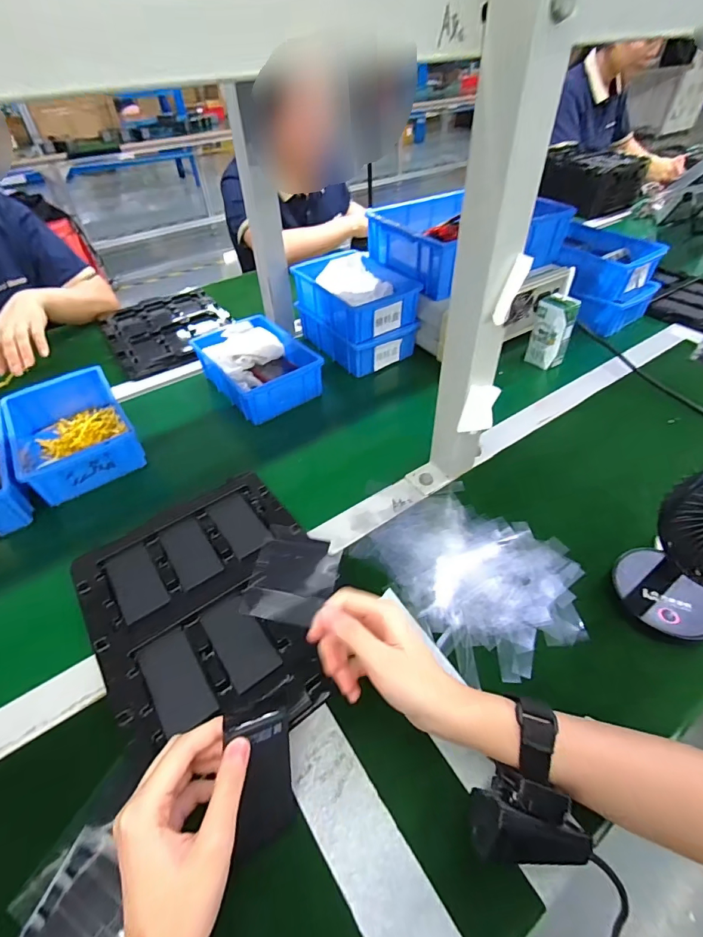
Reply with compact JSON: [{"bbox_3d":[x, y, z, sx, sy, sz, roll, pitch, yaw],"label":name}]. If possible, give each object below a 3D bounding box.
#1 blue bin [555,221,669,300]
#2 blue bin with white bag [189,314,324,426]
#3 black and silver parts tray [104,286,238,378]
[{"bbox_3d":[0.438,-0.371,0.762,0.178,0.061,0.132,34,56,30],"label":"blue bin"},{"bbox_3d":[-0.151,-0.166,0.680,0.138,0.057,0.201,-30,52,-23],"label":"blue bin with white bag"},{"bbox_3d":[-0.349,-0.274,0.813,0.217,0.013,0.287,-27,51,-21],"label":"black and silver parts tray"}]

